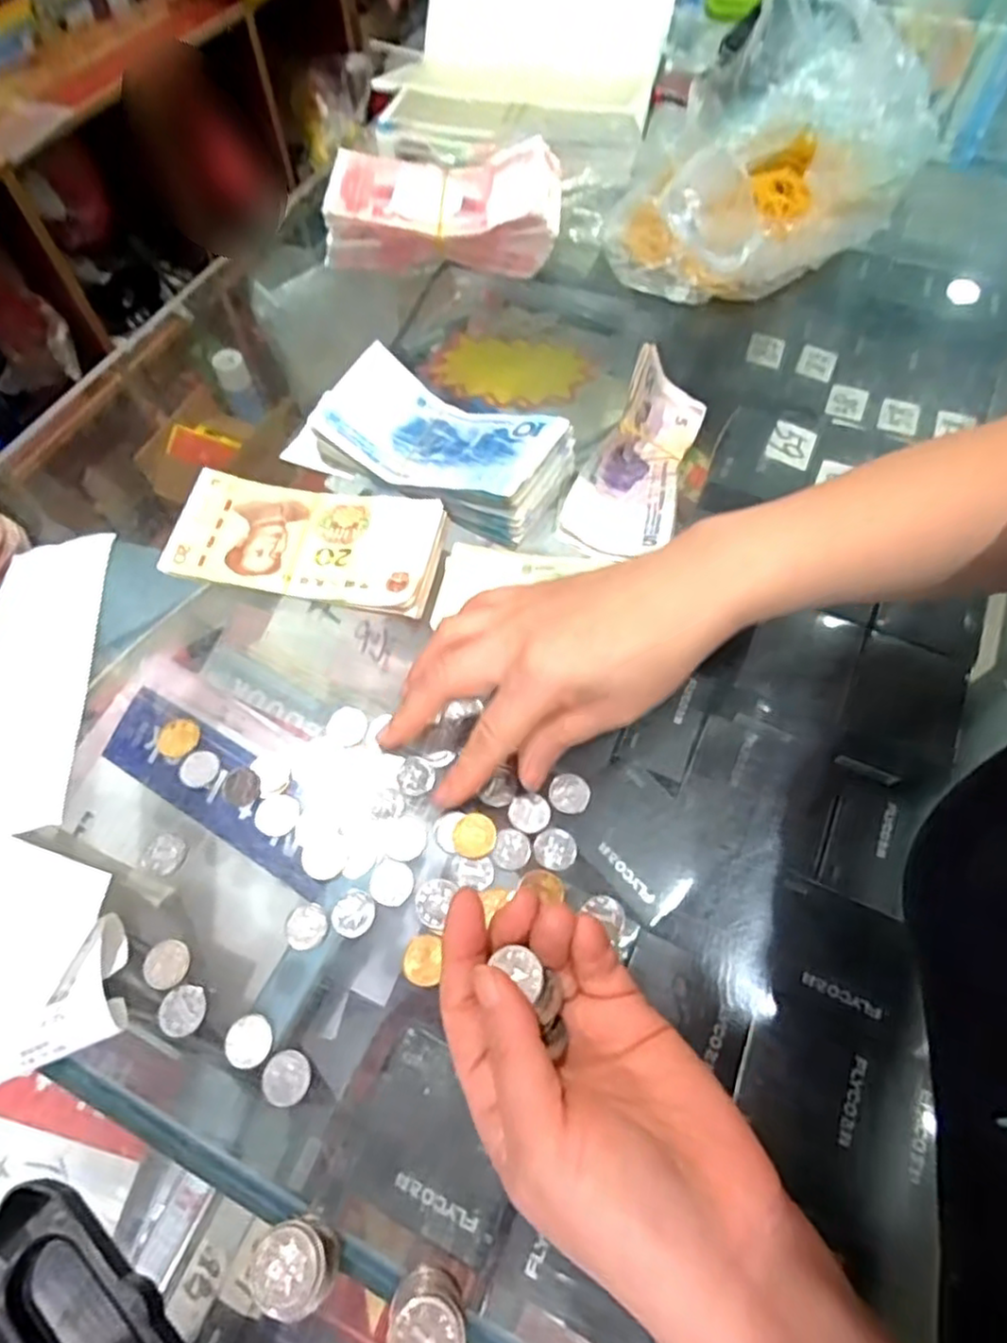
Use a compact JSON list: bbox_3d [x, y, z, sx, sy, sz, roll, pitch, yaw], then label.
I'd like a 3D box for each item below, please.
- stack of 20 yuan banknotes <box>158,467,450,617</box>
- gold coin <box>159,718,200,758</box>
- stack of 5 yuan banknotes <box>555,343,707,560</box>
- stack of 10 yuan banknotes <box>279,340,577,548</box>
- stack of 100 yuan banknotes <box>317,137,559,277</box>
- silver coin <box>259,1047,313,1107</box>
[{"bbox_3d":[-0.110,-0.073,0.377,0.148,0.010,0.071,10,62,5],"label":"stack of 20 yuan banknotes"},{"bbox_3d":[-0.157,0.032,0.329,0.022,0.004,0.020,-4,58,7],"label":"gold coin"},{"bbox_3d":[0.081,-0.124,0.392,0.060,0.034,0.137,20,64,10],"label":"stack of 5 yuan banknotes"},{"bbox_3d":[-0.039,-0.133,0.396,0.151,0.035,0.072,26,65,13],"label":"stack of 10 yuan banknotes"},{"bbox_3d":[-0.042,-0.343,0.501,0.163,0.050,0.083,4,62,2],"label":"stack of 100 yuan banknotes"},{"bbox_3d":[-0.084,0.158,0.263,0.018,0.004,0.019,0,62,0],"label":"silver coin"}]

